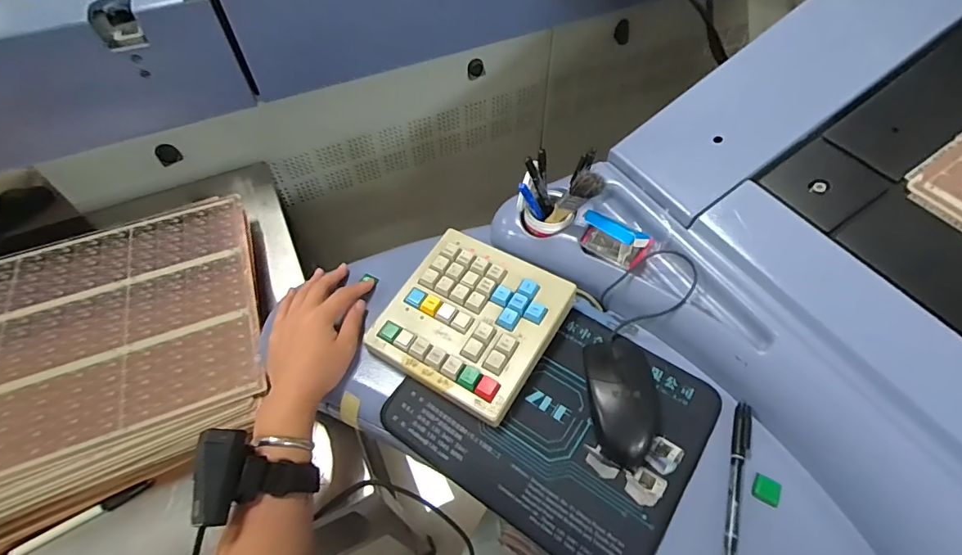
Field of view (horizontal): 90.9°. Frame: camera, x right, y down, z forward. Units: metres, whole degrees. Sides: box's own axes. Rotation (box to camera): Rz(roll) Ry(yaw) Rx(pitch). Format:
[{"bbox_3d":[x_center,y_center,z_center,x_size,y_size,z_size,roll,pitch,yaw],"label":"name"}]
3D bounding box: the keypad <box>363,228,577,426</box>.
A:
[{"bbox_3d":[-0.011,0.037,0.474,0.160,0.030,0.157,26,59,19],"label":"keypad"}]

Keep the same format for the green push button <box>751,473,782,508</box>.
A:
[{"bbox_3d":[0.240,0.178,0.397,0.020,0.008,0.019,25,59,18],"label":"green push button"}]

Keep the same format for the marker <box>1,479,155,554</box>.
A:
[{"bbox_3d":[-0.416,0.251,0.492,0.139,0.013,0.011,-26,58,-17],"label":"marker"}]

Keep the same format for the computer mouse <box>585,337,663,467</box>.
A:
[{"bbox_3d":[0.130,0.104,0.428,0.062,0.035,0.119,-4,54,-2],"label":"computer mouse"}]

